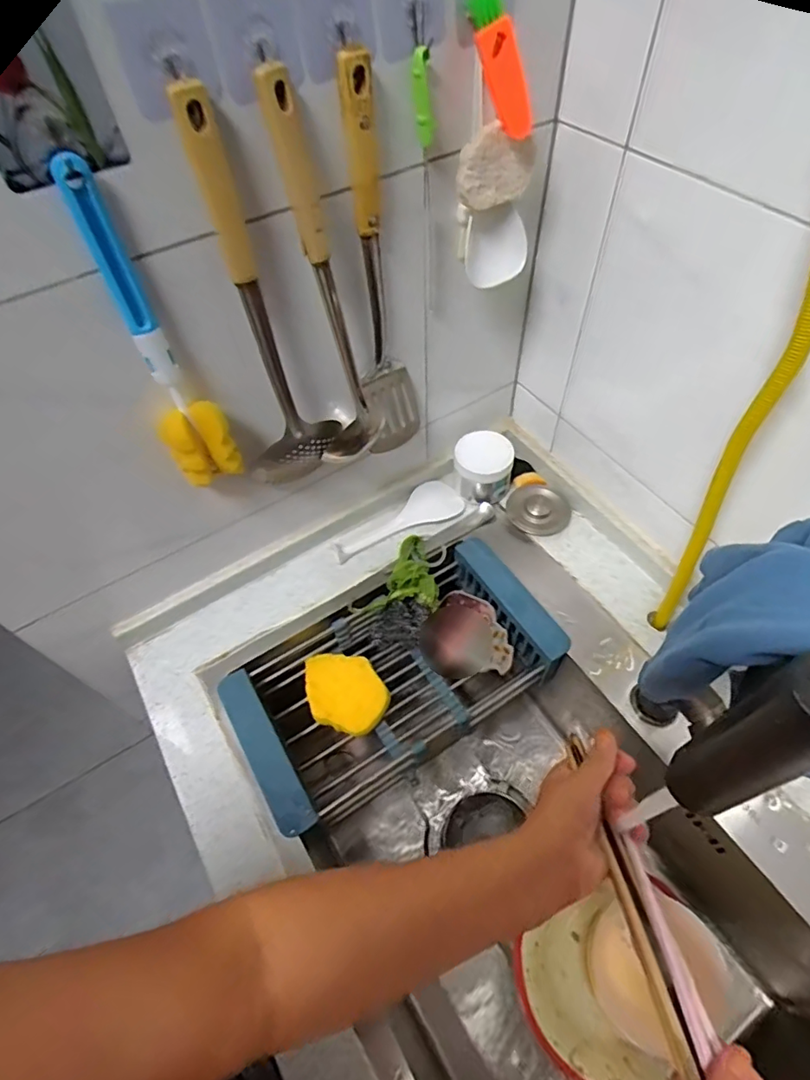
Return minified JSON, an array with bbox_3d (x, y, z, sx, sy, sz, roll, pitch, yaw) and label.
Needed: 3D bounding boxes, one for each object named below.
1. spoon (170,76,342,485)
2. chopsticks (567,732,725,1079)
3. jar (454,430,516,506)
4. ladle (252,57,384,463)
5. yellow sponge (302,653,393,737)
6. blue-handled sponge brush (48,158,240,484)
[{"bbox_3d":[-0.115,-0.168,0.460,0.086,0.332,0.048,-9,55,-4],"label":"spoon"},{"bbox_3d":[0.168,0.254,0.400,0.031,0.015,0.213,-12,62,-6],"label":"chopsticks"},{"bbox_3d":[0.106,-0.097,0.740,0.076,0.078,0.065,7,56,8],"label":"jar"},{"bbox_3d":[-0.067,-0.199,0.470,0.060,0.317,0.063,-15,56,-8],"label":"ladle"},{"bbox_3d":[-0.078,0.182,0.673,0.116,0.039,0.089,38,65,25],"label":"yellow sponge"},{"bbox_3d":[-0.190,-0.142,0.426,0.055,0.259,0.041,-30,59,-17],"label":"blue-handled sponge brush"}]

